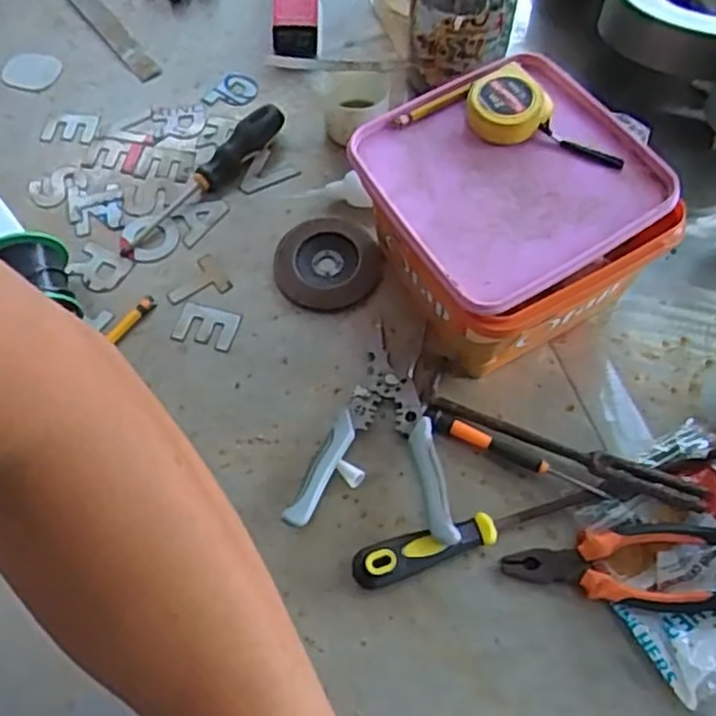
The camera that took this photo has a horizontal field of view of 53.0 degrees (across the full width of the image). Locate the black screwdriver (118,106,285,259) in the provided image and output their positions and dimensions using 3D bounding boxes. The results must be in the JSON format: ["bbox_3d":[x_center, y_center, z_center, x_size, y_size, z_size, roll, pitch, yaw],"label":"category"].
[{"bbox_3d":[-0.143,-0.171,0.675,0.025,0.036,0.206,39,70,18],"label":"black screwdriver"}]

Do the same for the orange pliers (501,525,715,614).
[{"bbox_3d":[0.186,0.151,0.515,0.154,0.015,0.059,-1,64,0],"label":"orange pliers"}]

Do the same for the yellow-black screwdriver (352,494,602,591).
[{"bbox_3d":[0.086,0.127,0.533,0.186,0.027,0.027,-19,65,-8],"label":"yellow-black screwdriver"}]

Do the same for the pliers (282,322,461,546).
[{"bbox_3d":[0.020,0.054,0.568,0.121,0.031,0.171,7,64,4],"label":"pliers"}]

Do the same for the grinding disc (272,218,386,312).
[{"bbox_3d":[-0.026,-0.086,0.646,0.093,0.009,0.092,0,64,1],"label":"grinding disc"}]

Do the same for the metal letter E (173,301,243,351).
[{"bbox_3d":[-0.132,-0.028,0.625,0.053,0.004,0.037,13,65,7],"label":"metal letter E"}]

